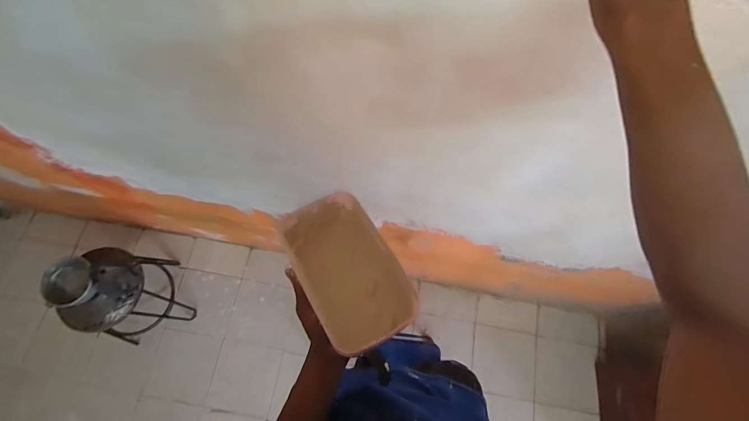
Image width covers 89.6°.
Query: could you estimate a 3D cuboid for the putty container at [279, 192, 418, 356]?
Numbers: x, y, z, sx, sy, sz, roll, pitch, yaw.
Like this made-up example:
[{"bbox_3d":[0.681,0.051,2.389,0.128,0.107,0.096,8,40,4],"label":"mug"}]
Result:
[{"bbox_3d":[-0.034,0.076,0.477,0.115,0.063,0.184,-29,72,-11],"label":"putty container"}]

